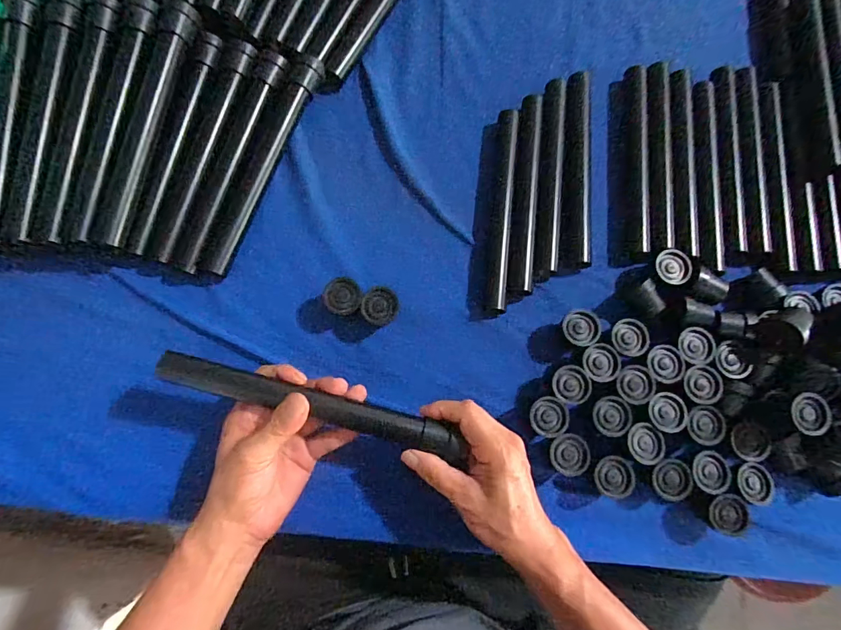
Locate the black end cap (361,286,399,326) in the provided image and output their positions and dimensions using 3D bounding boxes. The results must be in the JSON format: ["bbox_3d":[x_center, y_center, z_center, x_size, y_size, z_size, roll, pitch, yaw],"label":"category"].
[{"bbox_3d":[-0.039,-0.007,0.417,0.032,0.035,0.035,1,78,-3],"label":"black end cap"}]

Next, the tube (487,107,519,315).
[{"bbox_3d":[0.084,-0.112,0.439,0.018,0.019,0.219,6,78,-2],"label":"tube"}]

